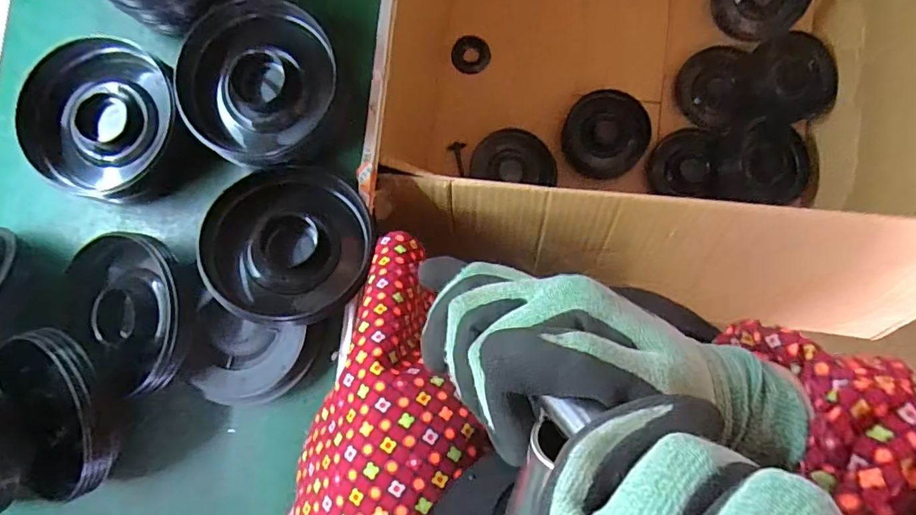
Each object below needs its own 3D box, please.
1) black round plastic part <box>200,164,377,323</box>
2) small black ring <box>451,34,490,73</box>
[{"bbox_3d":[-0.127,-0.011,0.391,0.119,0.033,0.119,0,88,-13],"label":"black round plastic part"},{"bbox_3d":[0.020,-0.328,0.833,0.060,0.013,0.057,0,86,4],"label":"small black ring"}]

